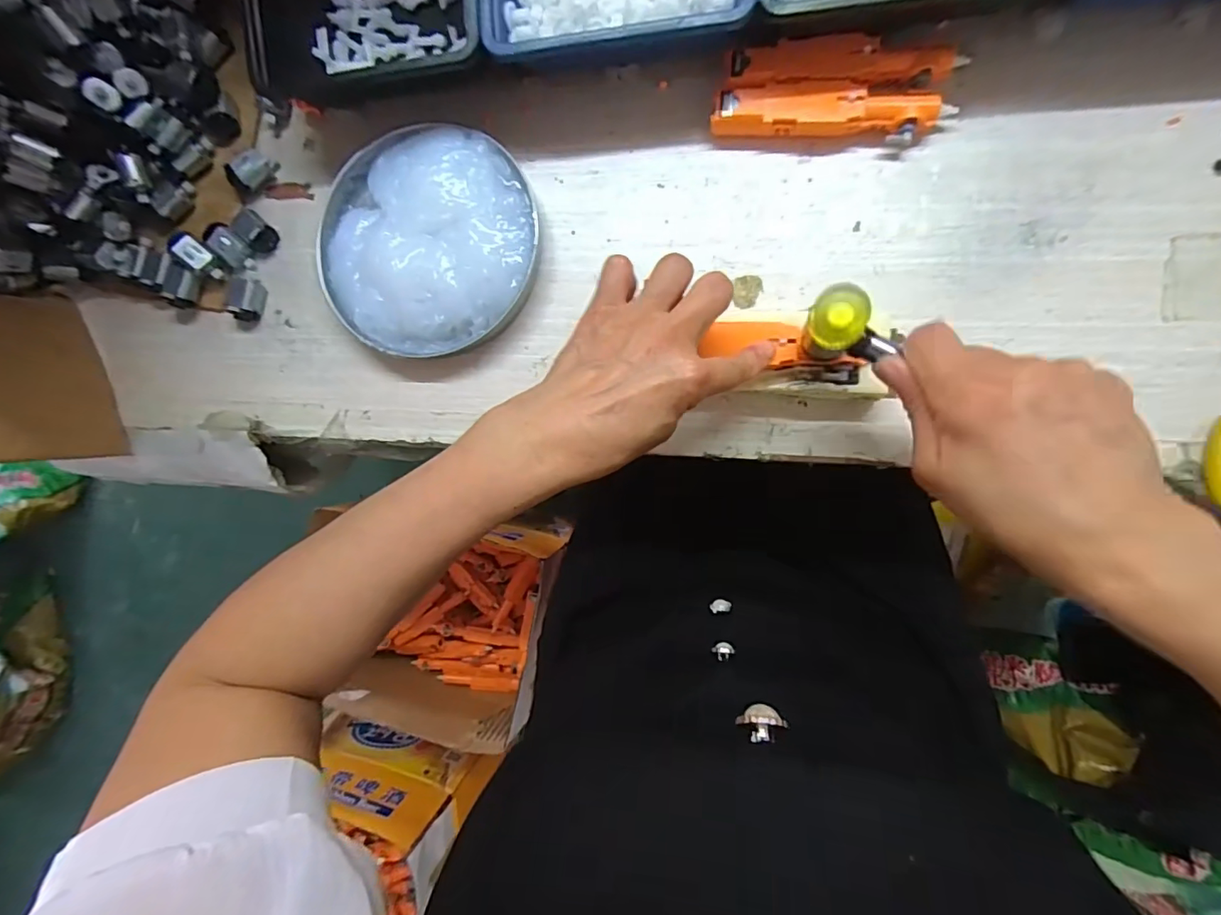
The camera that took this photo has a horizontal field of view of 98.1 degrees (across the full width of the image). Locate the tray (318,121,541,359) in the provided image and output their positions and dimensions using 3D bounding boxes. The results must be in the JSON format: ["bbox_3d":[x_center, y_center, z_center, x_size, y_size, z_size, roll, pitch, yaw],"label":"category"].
[{"bbox_3d":[-0.117,-0.138,0.335,0.142,0.024,0.138,0,91,9],"label":"tray"}]

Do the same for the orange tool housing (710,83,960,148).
[{"bbox_3d":[0.125,-0.193,0.301,0.131,0.020,0.024,8,93,9],"label":"orange tool housing"}]

